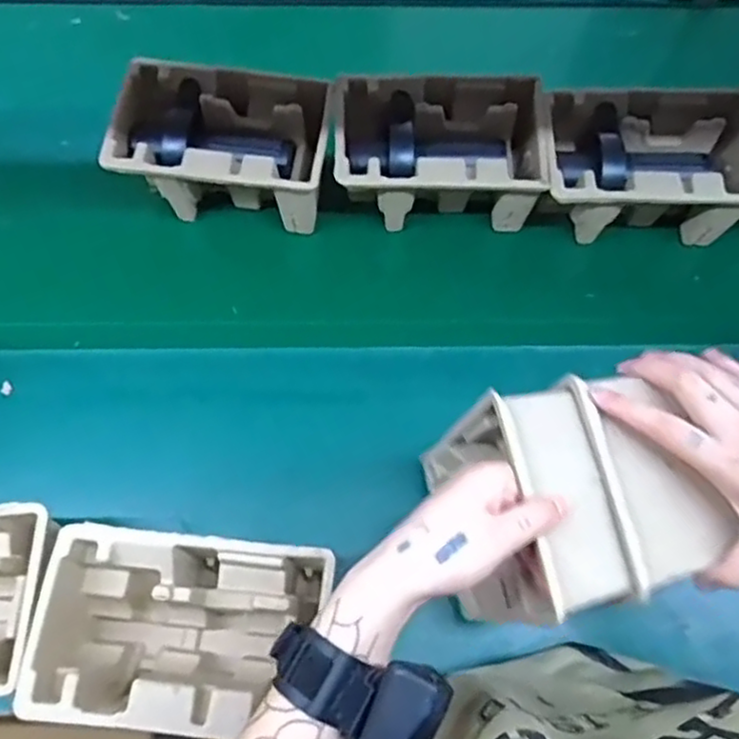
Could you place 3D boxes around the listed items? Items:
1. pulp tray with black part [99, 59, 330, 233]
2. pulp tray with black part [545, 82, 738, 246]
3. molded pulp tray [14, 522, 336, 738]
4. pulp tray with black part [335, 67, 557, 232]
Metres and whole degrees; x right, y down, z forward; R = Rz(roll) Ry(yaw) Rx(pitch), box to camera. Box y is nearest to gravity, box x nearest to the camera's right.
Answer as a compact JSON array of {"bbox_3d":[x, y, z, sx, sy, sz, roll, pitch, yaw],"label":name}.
[{"bbox_3d":[-0.156,-0.240,0.760,0.224,0.101,0.143,6,70,2],"label":"pulp tray with black part"},{"bbox_3d":[0.291,-0.221,0.758,0.220,0.100,0.149,-1,70,-1],"label":"pulp tray with black part"},{"bbox_3d":[-0.148,0.217,0.577,0.219,0.103,0.145,5,70,2],"label":"molded pulp tray"},{"bbox_3d":[0.072,-0.229,0.767,0.223,0.118,0.137,2,70,0],"label":"pulp tray with black part"}]

